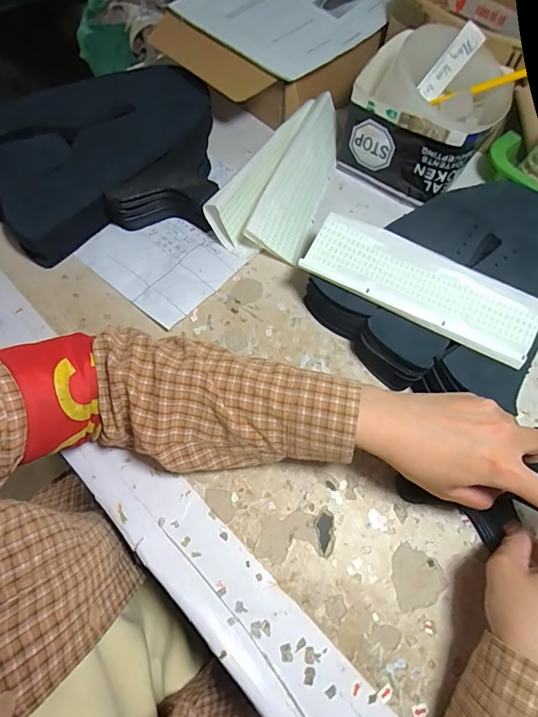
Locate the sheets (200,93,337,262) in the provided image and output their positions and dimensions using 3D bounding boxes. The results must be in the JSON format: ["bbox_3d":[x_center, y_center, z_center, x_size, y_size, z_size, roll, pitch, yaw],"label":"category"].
[{"bbox_3d":[0.013,-0.205,0.459,0.101,0.057,0.199,17,64,6],"label":"sheets"}]

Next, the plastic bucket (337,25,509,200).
[{"bbox_3d":[0.171,-0.270,0.457,0.143,0.109,0.131,26,66,11],"label":"plastic bucket"}]

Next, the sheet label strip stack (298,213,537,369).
[{"bbox_3d":[0.133,-0.066,0.362,0.202,0.014,0.068,27,66,11],"label":"sheet label strip stack"}]

